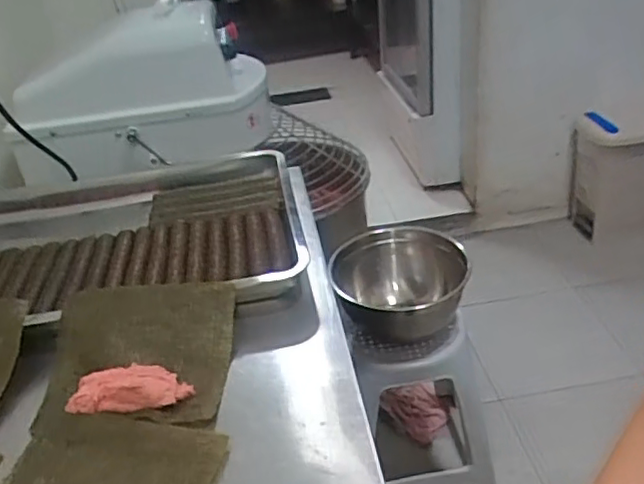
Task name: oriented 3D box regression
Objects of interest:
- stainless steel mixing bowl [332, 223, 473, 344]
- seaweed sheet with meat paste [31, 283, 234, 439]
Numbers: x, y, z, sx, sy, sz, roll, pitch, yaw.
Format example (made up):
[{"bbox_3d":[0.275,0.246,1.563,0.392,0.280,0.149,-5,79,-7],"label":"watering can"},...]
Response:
[{"bbox_3d":[0.154,0.093,1.279,0.257,0.132,0.276,-5,33,3],"label":"stainless steel mixing bowl"},{"bbox_3d":[-0.208,0.120,0.696,0.201,0.049,0.179,-5,33,4],"label":"seaweed sheet with meat paste"}]

